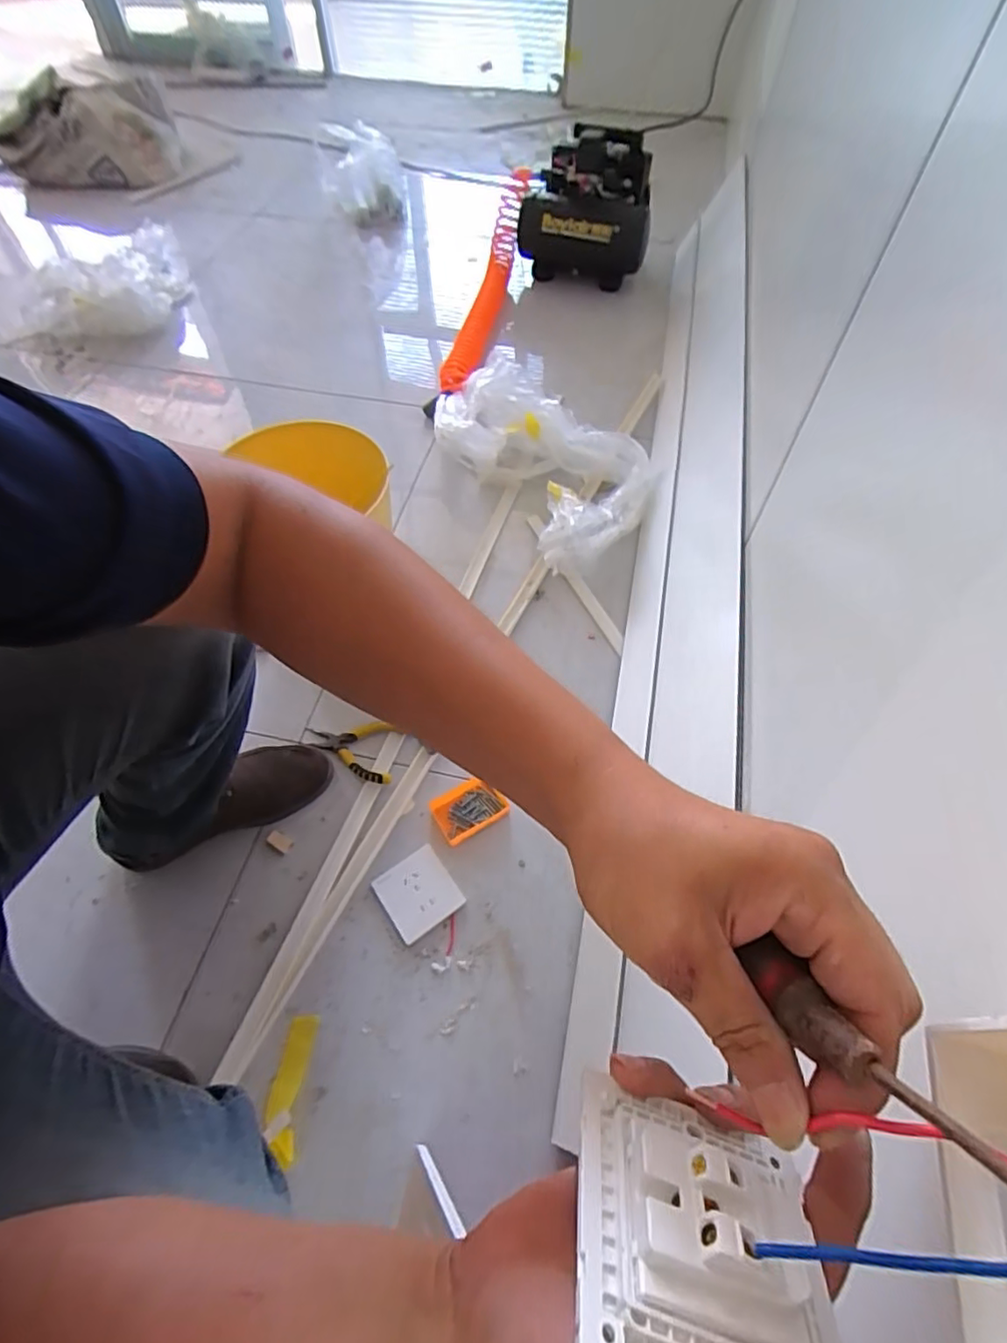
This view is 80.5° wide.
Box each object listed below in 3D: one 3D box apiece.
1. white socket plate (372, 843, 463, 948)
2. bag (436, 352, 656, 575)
[{"bbox_3d":[-0.105,0.272,0.730,0.086,0.009,0.089,-31,62,-19],"label":"white socket plate"},{"bbox_3d":[0.071,-0.413,1.099,0.281,0.114,0.449,-33,63,-20],"label":"bag"}]

